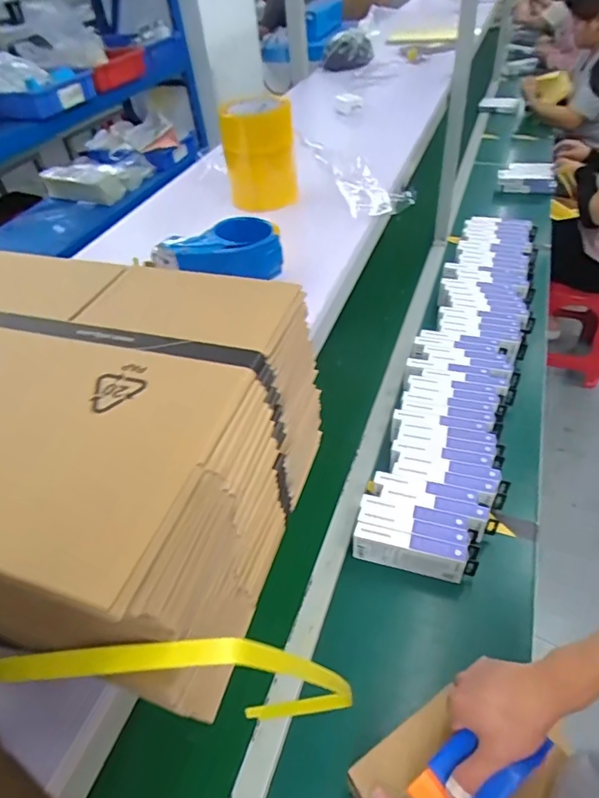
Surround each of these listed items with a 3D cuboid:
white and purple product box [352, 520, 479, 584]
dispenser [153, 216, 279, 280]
[{"bbox_3d":[0.180,0.249,0.776,0.187,0.076,0.032,10,47,16],"label":"white and purple product box"},{"bbox_3d":[-0.100,-0.187,0.623,0.153,0.057,0.086,-7,45,0],"label":"dispenser"}]

